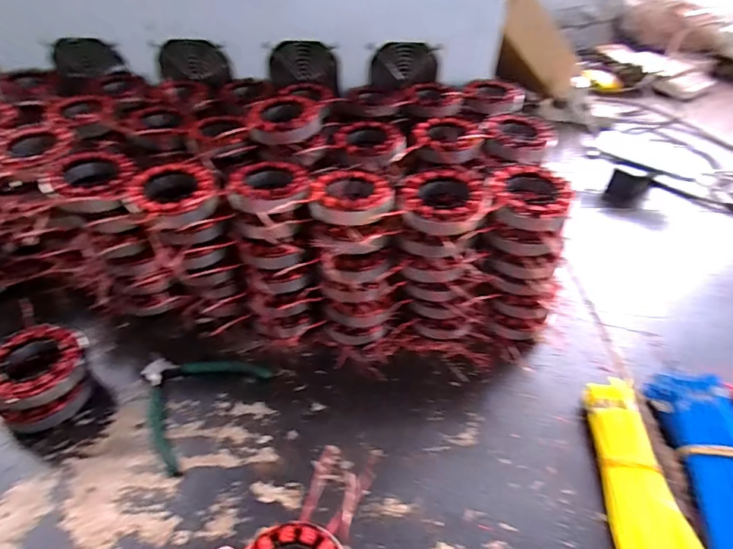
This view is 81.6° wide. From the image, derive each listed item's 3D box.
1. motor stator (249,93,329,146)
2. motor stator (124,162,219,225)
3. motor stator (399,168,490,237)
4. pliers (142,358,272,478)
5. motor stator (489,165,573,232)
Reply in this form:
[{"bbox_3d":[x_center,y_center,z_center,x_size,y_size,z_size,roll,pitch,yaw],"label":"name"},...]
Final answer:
[{"bbox_3d":[-0.101,-0.189,0.534,0.089,0.040,0.093,-14,46,-16],"label":"motor stator"},{"bbox_3d":[-0.206,-0.085,0.454,0.085,0.033,0.086,1,44,-1],"label":"motor stator"},{"bbox_3d":[0.081,-0.076,0.448,0.087,0.033,0.097,3,44,1],"label":"motor stator"},{"bbox_3d":[-0.194,0.127,0.466,0.118,0.011,0.135,24,49,23],"label":"pliers"},{"bbox_3d":[0.168,-0.076,0.446,0.078,0.033,0.097,14,45,12],"label":"motor stator"}]

